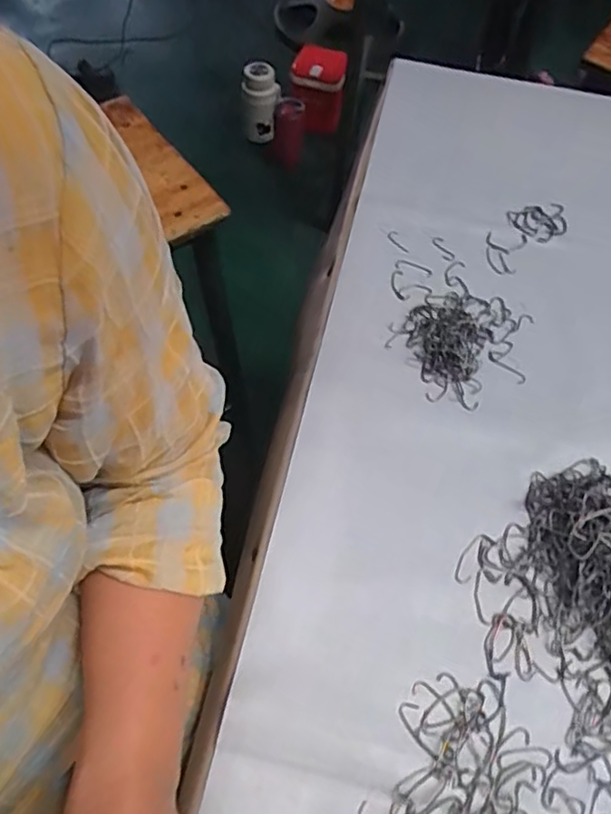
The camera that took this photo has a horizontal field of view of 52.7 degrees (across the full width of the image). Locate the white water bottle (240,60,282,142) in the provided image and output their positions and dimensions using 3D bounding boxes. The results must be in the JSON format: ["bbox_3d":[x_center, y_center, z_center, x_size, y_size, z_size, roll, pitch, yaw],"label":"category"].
[{"bbox_3d":[-0.128,-0.850,1.755,0.107,0.206,0.099,-1,59,-3],"label":"white water bottle"}]

